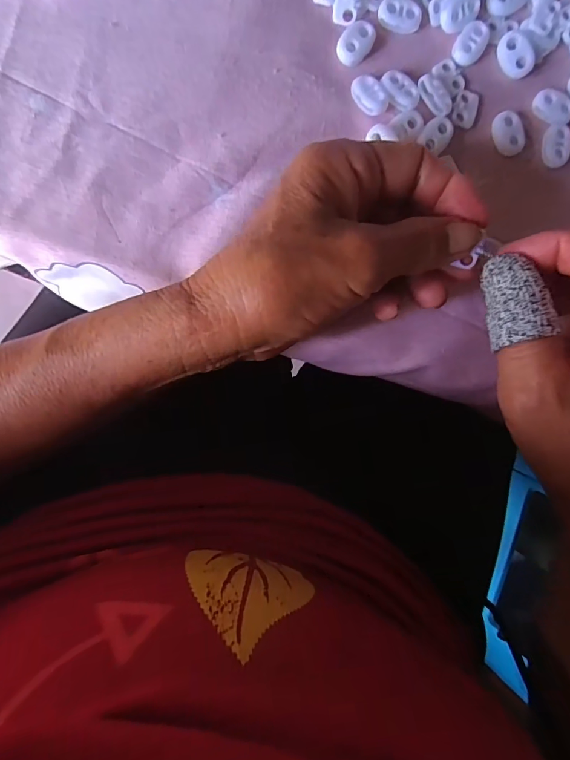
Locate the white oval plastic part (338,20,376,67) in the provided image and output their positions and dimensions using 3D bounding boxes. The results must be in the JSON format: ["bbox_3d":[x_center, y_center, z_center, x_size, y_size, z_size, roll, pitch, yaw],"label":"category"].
[{"bbox_3d":[0.036,-0.172,0.219,0.016,0.004,0.022,36,90,-6],"label":"white oval plastic part"}]

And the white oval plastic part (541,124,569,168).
[{"bbox_3d":[0.147,-0.126,0.233,0.015,0.005,0.021,-1,94,-5],"label":"white oval plastic part"}]

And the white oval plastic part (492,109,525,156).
[{"bbox_3d":[0.119,-0.132,0.229,0.014,0.007,0.022,-18,95,-4],"label":"white oval plastic part"}]

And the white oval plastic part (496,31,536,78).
[{"bbox_3d":[0.121,-0.171,0.226,0.015,0.007,0.022,-21,95,-3],"label":"white oval plastic part"}]

